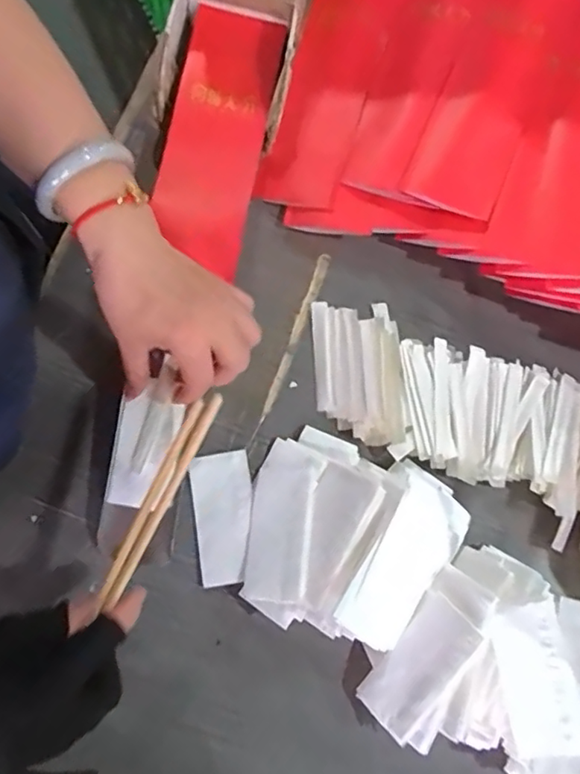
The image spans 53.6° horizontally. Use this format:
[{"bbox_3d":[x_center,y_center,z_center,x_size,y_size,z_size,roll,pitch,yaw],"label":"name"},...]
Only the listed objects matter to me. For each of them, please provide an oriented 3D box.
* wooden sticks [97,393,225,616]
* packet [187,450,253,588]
[{"bbox_3d":[-0.079,0.067,0.344,0.015,0.010,0.139,28,91,4],"label":"wooden sticks"},{"bbox_3d":[-0.049,0.098,0.435,0.046,0.009,0.094,-10,79,-7],"label":"packet"}]

